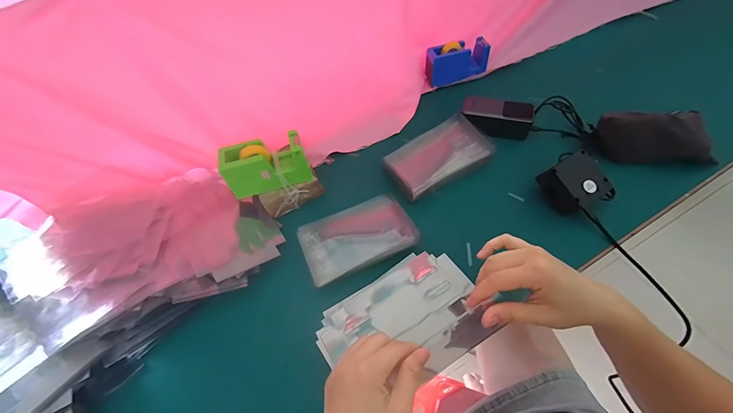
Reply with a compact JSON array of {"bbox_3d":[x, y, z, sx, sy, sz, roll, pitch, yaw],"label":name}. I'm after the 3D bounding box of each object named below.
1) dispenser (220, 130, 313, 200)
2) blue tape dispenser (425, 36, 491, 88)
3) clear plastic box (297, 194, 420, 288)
[{"bbox_3d":[-0.161,-0.067,0.513,0.133,0.068,0.058,-20,57,-8],"label":"dispenser"},{"bbox_3d":[0.200,-0.320,0.701,0.133,0.065,0.049,-14,57,-4],"label":"blue tape dispenser"},{"bbox_3d":[-0.015,0.048,0.516,0.176,0.027,0.103,-23,58,-10],"label":"clear plastic box"}]

